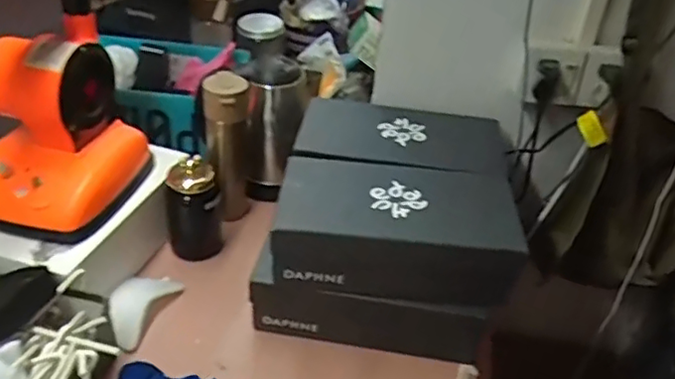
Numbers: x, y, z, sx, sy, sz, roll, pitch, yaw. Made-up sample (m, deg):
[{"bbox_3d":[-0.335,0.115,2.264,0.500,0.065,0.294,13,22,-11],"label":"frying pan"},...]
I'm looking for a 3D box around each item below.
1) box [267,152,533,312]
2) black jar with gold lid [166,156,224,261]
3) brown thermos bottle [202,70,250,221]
[{"bbox_3d":[0.075,0.047,0.781,0.293,0.092,0.163,7,36,2],"label":"box"},{"bbox_3d":[-0.214,0.021,0.912,0.078,0.161,0.082,-2,37,-10],"label":"black jar with gold lid"},{"bbox_3d":[-0.170,-0.062,0.952,0.064,0.242,0.068,3,36,-4],"label":"brown thermos bottle"}]

